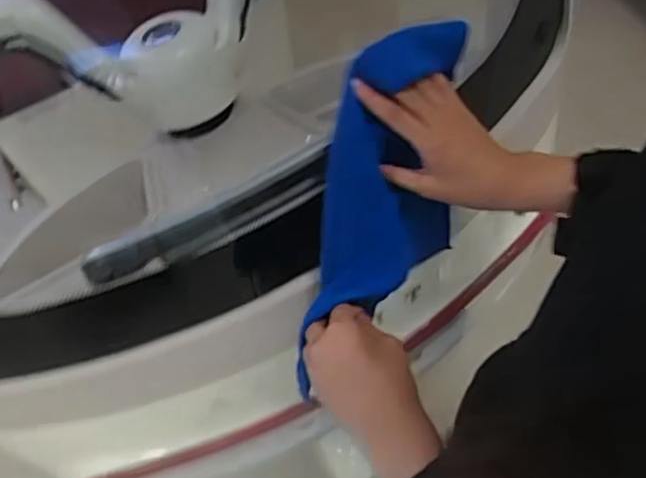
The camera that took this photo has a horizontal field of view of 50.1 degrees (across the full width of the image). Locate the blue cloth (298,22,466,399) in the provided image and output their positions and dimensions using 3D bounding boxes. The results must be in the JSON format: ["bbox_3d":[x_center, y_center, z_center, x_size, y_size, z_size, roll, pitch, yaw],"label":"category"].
[{"bbox_3d":[0.057,-0.034,0.597,0.106,0.125,0.294,13,106,10],"label":"blue cloth"}]

